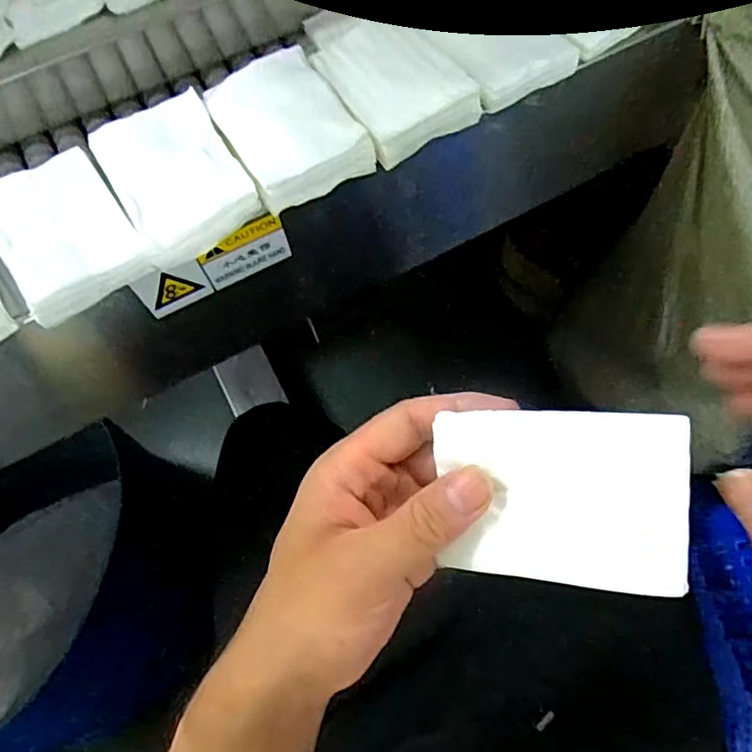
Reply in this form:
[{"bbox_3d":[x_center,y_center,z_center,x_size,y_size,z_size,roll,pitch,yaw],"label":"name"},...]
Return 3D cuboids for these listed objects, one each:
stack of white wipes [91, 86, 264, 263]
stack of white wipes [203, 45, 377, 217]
[{"bbox_3d":[-0.125,-0.125,0.369,0.072,0.024,0.103,-29,70,-9],"label":"stack of white wipes"},{"bbox_3d":[-0.057,-0.158,0.373,0.073,0.023,0.098,-31,71,-9],"label":"stack of white wipes"}]

